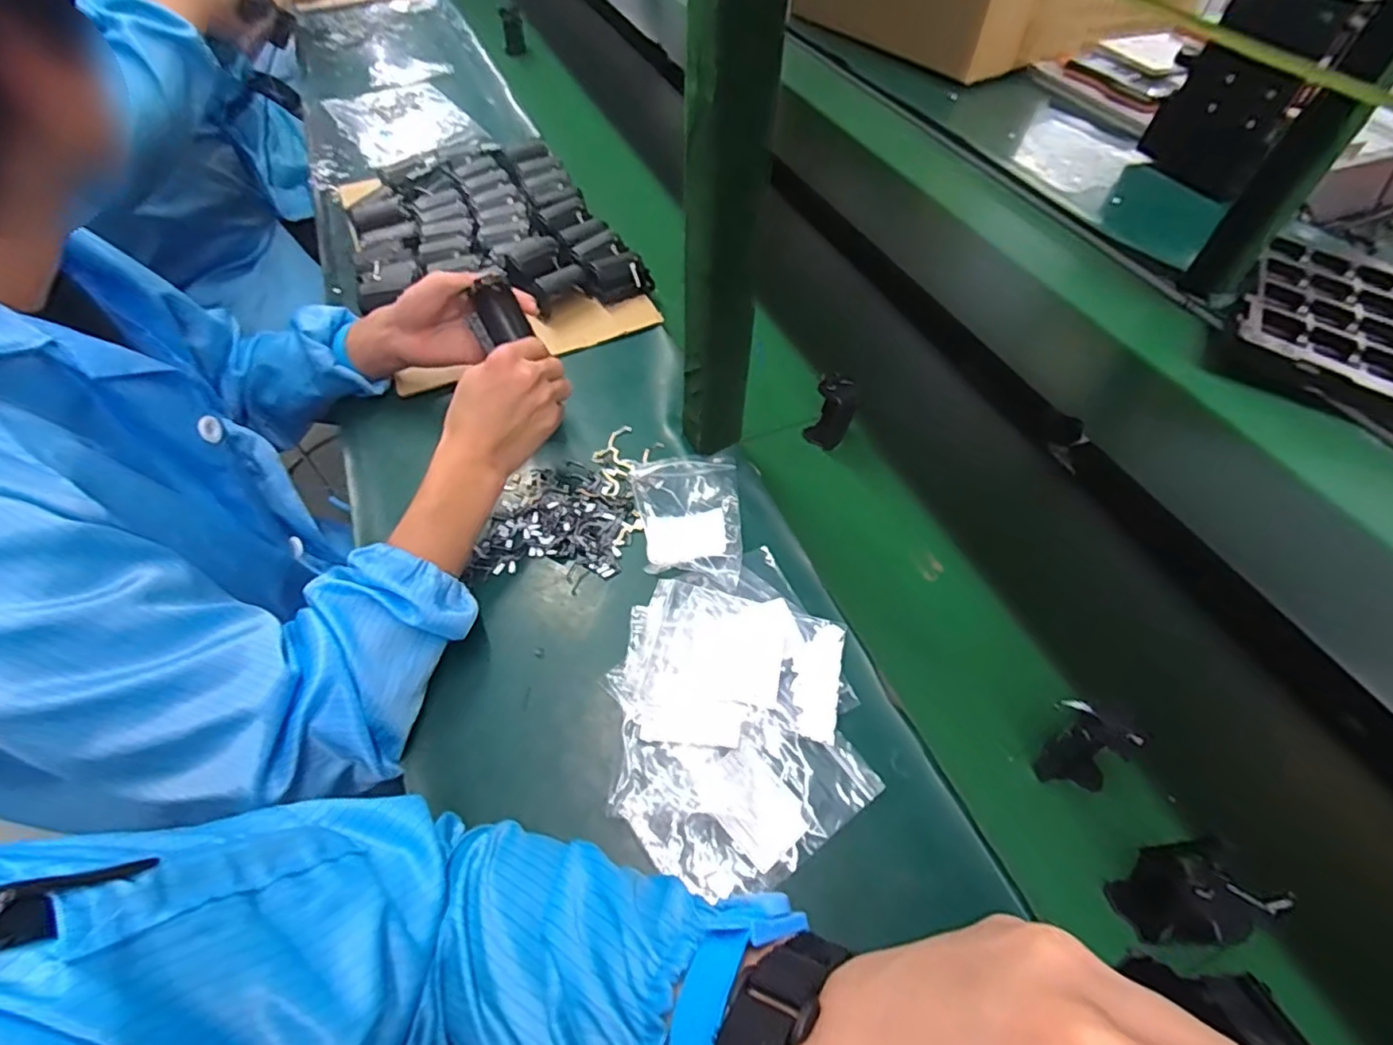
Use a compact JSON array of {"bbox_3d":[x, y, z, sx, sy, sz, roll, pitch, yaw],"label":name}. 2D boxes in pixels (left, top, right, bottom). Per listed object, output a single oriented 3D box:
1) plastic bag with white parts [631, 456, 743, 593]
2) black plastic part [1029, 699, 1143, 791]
[{"bbox_3d":[-0.008,-0.005,0.542,0.092,0.027,0.146,0,53,-2],"label":"plastic bag with white parts"},{"bbox_3d":[0.267,0.154,0.424,0.048,0.064,0.039,8,53,4],"label":"black plastic part"}]

